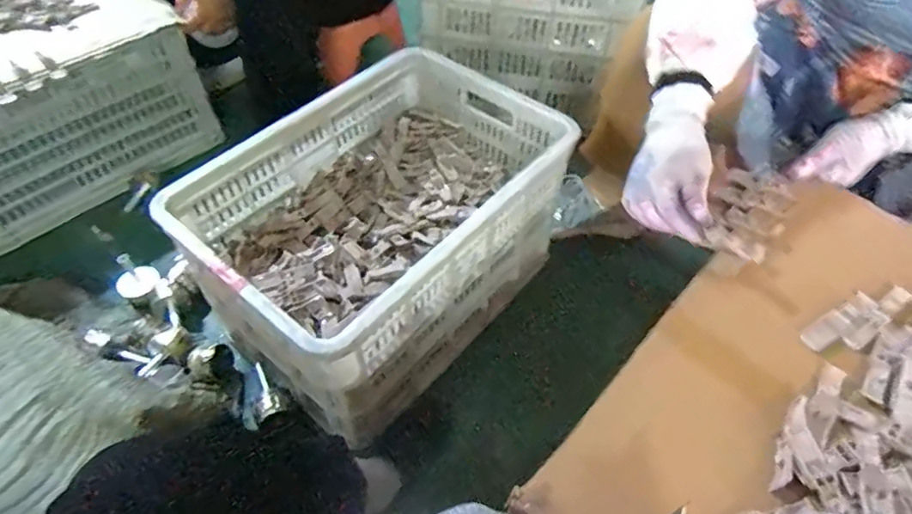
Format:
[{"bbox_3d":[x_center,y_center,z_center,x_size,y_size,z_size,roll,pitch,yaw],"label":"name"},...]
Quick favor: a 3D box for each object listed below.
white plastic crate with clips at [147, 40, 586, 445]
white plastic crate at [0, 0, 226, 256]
[{"bbox_3d":[-0.107,-0.051,0.927,0.372,0.284,0.553,34,57,24],"label":"white plastic crate with clips"},{"bbox_3d":[-0.893,-0.361,1.230,0.447,0.318,0.559,36,58,26],"label":"white plastic crate"}]

